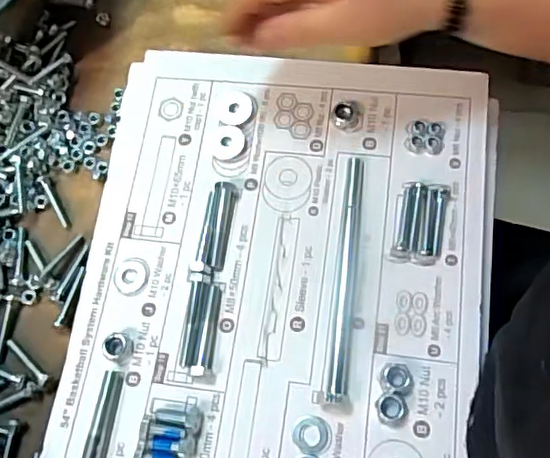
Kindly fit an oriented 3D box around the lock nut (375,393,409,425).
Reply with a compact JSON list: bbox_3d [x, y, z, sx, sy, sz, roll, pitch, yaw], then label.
[{"bbox_3d":[0.063,0.097,0.316,0.016,0.009,0.015,-2,69,4],"label":"lock nut"}]

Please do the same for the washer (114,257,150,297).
[{"bbox_3d":[-0.090,0.029,0.362,0.023,0.004,0.023,-2,69,4],"label":"washer"}]

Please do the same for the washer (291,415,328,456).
[{"bbox_3d":[0.019,0.113,0.319,0.020,0.004,0.019,-2,69,4],"label":"washer"}]

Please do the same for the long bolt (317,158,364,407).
[{"bbox_3d":[0.041,0.028,0.346,0.015,0.011,0.150,4,69,6],"label":"long bolt"}]

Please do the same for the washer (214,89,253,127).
[{"bbox_3d":[-0.028,-0.081,0.390,0.024,0.004,0.026,-2,69,4],"label":"washer"}]

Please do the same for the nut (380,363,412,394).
[{"bbox_3d":[0.067,0.082,0.322,0.018,0.008,0.017,-2,69,4],"label":"nut"}]

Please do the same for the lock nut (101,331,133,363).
[{"bbox_3d":[-0.094,0.068,0.344,0.018,0.008,0.017,-2,69,4],"label":"lock nut"}]

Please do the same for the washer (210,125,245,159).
[{"bbox_3d":[-0.031,-0.057,0.383,0.021,0.004,0.024,-40,71,-11],"label":"washer"}]

